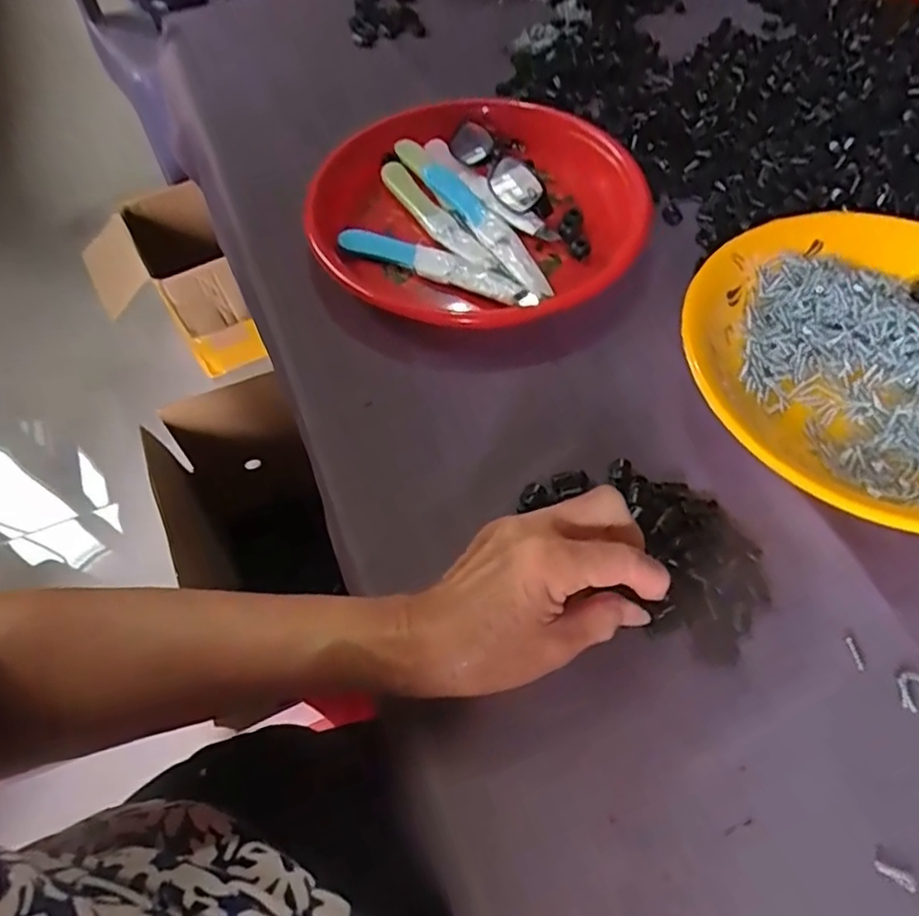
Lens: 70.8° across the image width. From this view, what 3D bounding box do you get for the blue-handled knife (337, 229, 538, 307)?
[{"bbox_3d":[-0.016,-0.143,0.472,0.159,0.011,0.028,20,60,14],"label":"blue-handled knife"}]

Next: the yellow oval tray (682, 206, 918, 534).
[{"bbox_3d":[0.267,-0.065,0.396,0.230,0.032,0.232,36,65,22],"label":"yellow oval tray"}]

